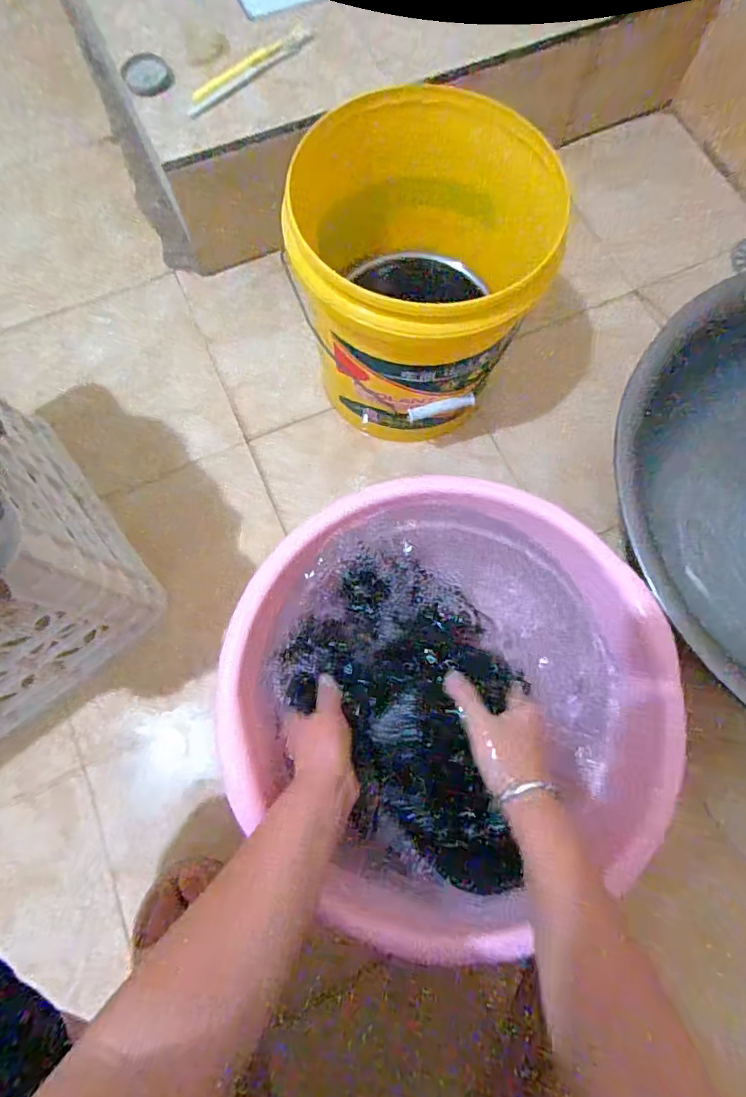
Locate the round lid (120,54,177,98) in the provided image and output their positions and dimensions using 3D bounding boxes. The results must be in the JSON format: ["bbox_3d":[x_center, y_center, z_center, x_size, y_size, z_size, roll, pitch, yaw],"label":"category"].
[{"bbox_3d":[-0.271,-0.571,0.627,0.059,0.008,0.052,-35,93,-13],"label":"round lid"}]

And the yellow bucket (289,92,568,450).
[{"bbox_3d":[0.038,-0.288,0.591,0.245,0.244,0.247,0,74,1],"label":"yellow bucket"}]

